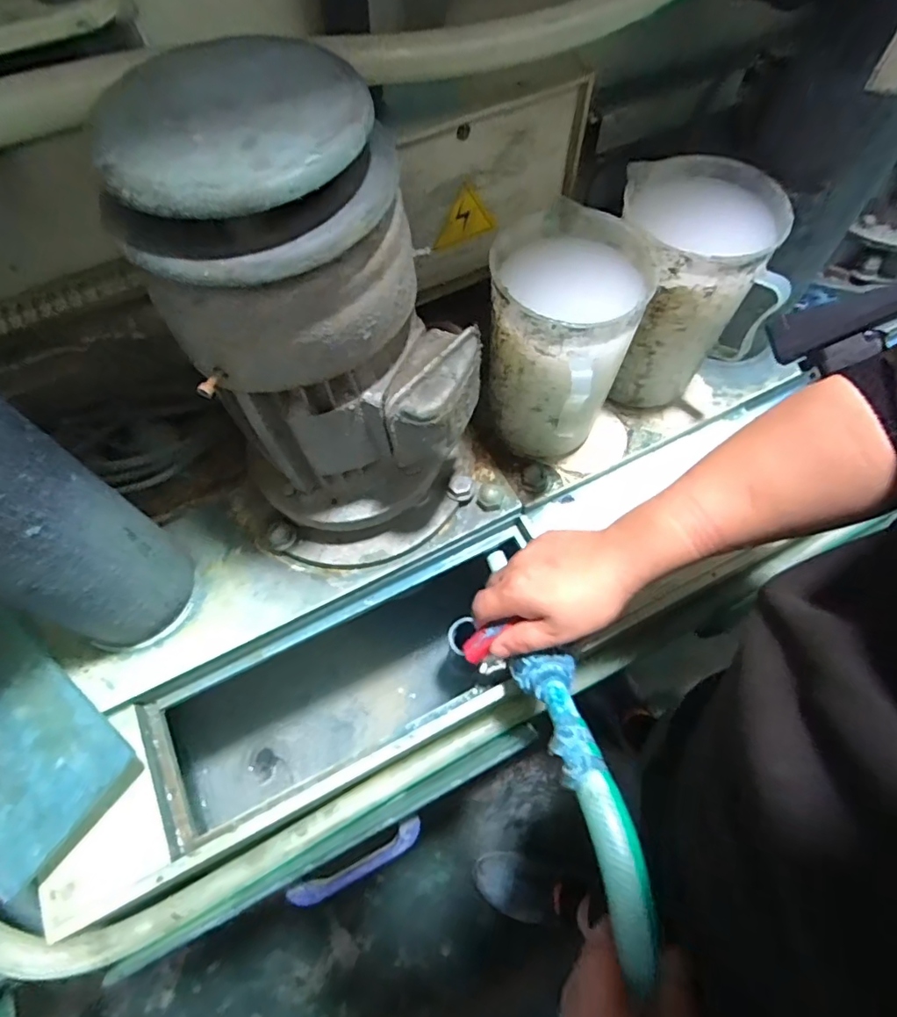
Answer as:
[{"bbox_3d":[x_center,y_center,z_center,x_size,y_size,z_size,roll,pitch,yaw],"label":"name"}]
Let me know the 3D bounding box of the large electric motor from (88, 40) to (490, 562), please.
[{"bbox_3d":[-0.073,-0.102,0.403,0.189,0.337,0.190,9,65,6],"label":"large electric motor"}]

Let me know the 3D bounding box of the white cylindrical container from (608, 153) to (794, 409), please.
[{"bbox_3d":[0.219,-0.207,0.522,0.132,0.188,0.129,4,64,4],"label":"white cylindrical container"}]

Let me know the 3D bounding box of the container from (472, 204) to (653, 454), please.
[{"bbox_3d":[0.099,-0.146,0.496,0.123,0.184,0.147,25,68,13],"label":"container"}]

